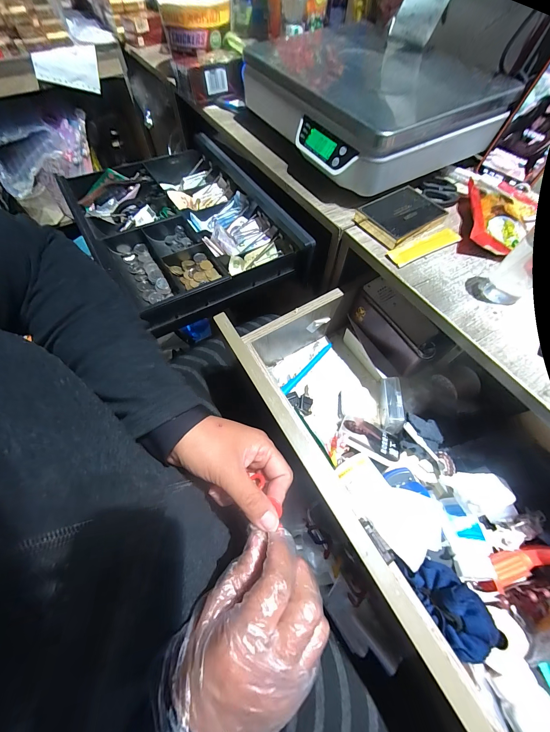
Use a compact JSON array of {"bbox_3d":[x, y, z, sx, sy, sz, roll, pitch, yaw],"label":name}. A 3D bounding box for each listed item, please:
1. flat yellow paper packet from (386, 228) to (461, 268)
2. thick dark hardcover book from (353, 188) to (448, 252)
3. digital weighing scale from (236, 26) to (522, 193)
[{"bbox_3d":[0.184,-0.147,0.341,0.096,0.005,0.024,-26,84,-12],"label":"flat yellow paper packet"},{"bbox_3d":[0.167,-0.199,0.367,0.095,0.025,0.074,-31,66,-17],"label":"thick dark hardcover book"},{"bbox_3d":[0.133,-0.392,0.415,0.256,0.079,0.309,-26,64,-14],"label":"digital weighing scale"}]

